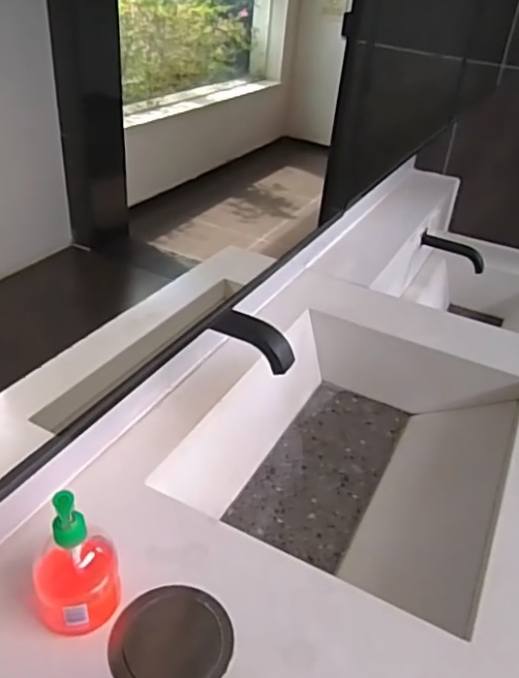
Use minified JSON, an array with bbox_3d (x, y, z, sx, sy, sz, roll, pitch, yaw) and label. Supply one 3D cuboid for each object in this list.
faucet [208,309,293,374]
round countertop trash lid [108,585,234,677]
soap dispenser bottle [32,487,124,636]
[{"bbox_3d":[-0.005,-0.001,0.819,0.130,0.041,0.046,33,32,-7],"label":"faucet"},{"bbox_3d":[-0.091,0.312,0.593,0.120,0.010,0.118,3,34,-2],"label":"round countertop trash lid"},{"bbox_3d":[-0.183,0.220,0.567,0.088,0.164,0.067,-17,39,-29],"label":"soap dispenser bottle"}]

